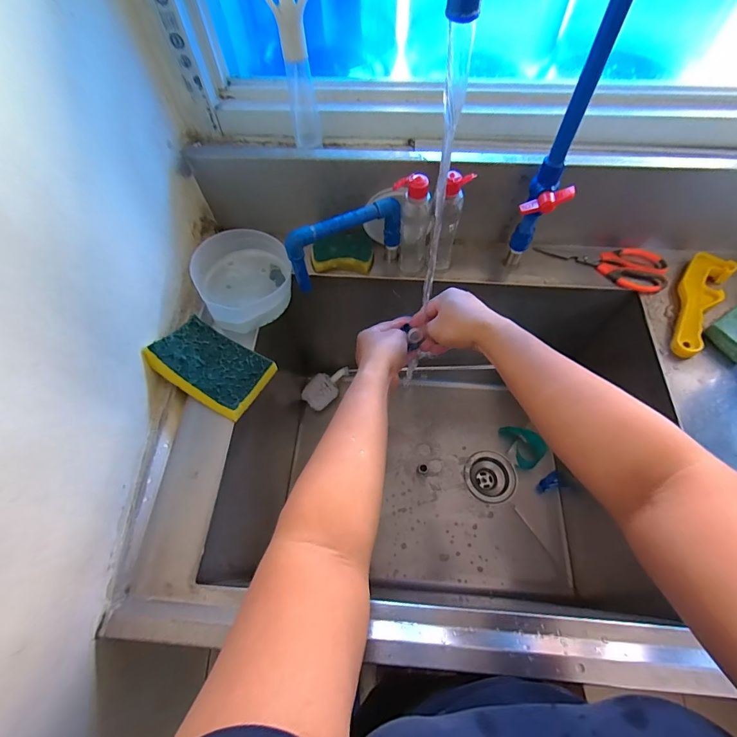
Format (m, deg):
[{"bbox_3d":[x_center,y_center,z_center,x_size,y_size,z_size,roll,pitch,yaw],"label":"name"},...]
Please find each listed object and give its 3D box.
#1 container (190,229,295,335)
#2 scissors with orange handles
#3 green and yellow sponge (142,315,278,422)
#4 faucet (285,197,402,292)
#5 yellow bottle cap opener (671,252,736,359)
[{"bbox_3d":[-0.190,-0.142,0.581,0.136,0.068,0.149,-22,65,-9],"label":"container"},{"bbox_3d":[0.395,-0.188,0.630,0.200,0.014,0.084,27,67,14],"label":"scissors with orange handles"},{"bbox_3d":[-0.213,-0.005,0.517,0.140,0.031,0.095,33,55,1],"label":"green and yellow sponge"},{"bbox_3d":[-0.034,-0.187,0.567,0.173,0.101,0.026,-20,65,-9],"label":"faucet"},{"bbox_3d":[0.500,-0.099,0.572,0.056,0.029,0.189,31,68,15],"label":"yellow bottle cap opener"}]

